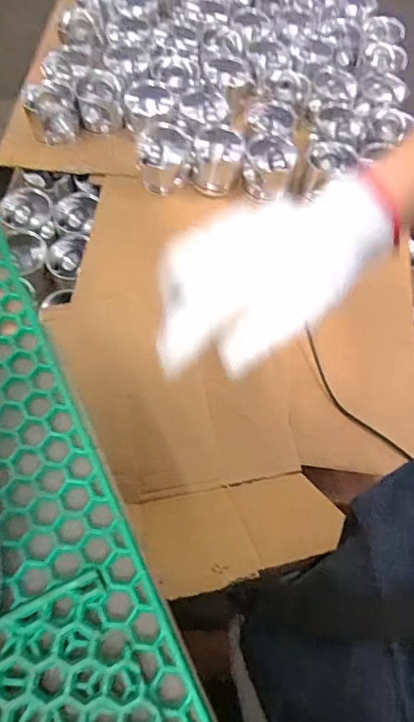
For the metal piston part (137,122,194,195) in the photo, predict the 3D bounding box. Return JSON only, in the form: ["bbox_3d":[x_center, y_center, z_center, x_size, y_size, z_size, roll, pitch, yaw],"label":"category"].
[{"bbox_3d":[-0.071,-0.341,0.801,0.085,0.070,0.094,11,65,2],"label":"metal piston part"}]

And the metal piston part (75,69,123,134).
[{"bbox_3d":[-0.190,-0.462,0.853,0.082,0.067,0.086,-4,66,-5],"label":"metal piston part"}]

